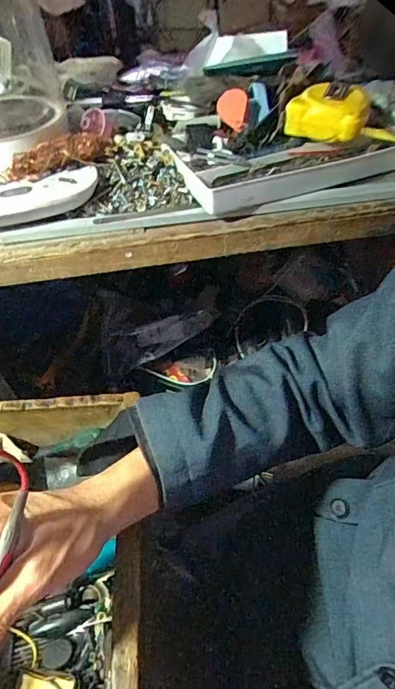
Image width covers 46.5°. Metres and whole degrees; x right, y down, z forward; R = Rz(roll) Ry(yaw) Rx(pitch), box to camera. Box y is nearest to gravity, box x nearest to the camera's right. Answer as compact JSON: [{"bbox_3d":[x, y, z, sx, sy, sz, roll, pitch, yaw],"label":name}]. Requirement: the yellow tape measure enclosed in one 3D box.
[{"bbox_3d":[0.138,-0.248,0.489,0.080,0.033,0.058,11,50,13],"label":"yellow tape measure"}]

